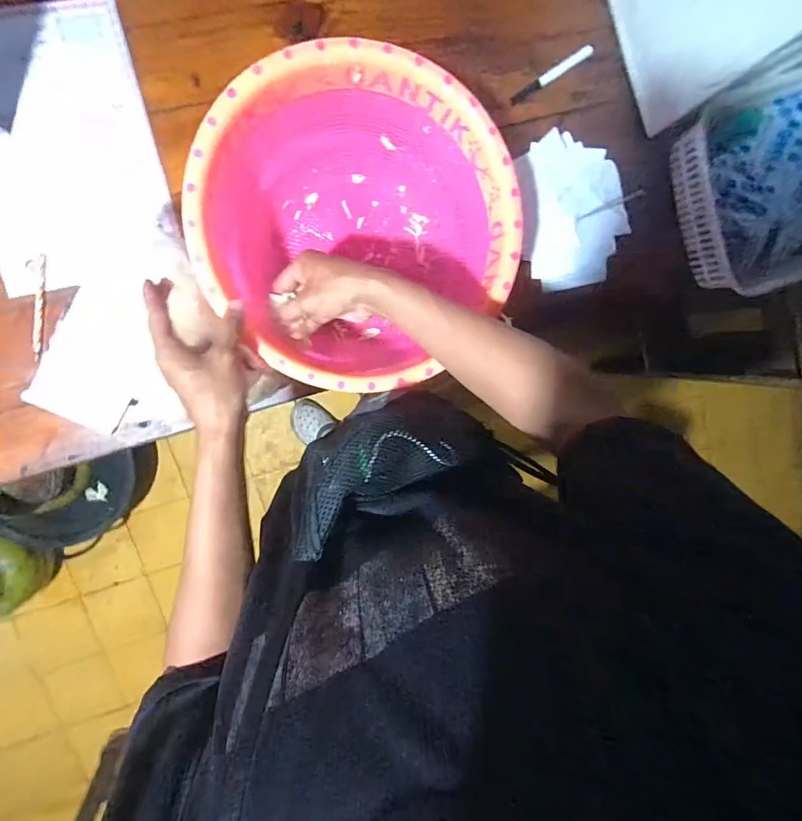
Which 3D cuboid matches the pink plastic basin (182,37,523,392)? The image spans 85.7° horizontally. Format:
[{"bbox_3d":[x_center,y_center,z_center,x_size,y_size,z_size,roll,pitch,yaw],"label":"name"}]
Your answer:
[{"bbox_3d":[-0.048,-0.195,0.493,0.309,0.163,0.304,-1,96,-8],"label":"pink plastic basin"}]

